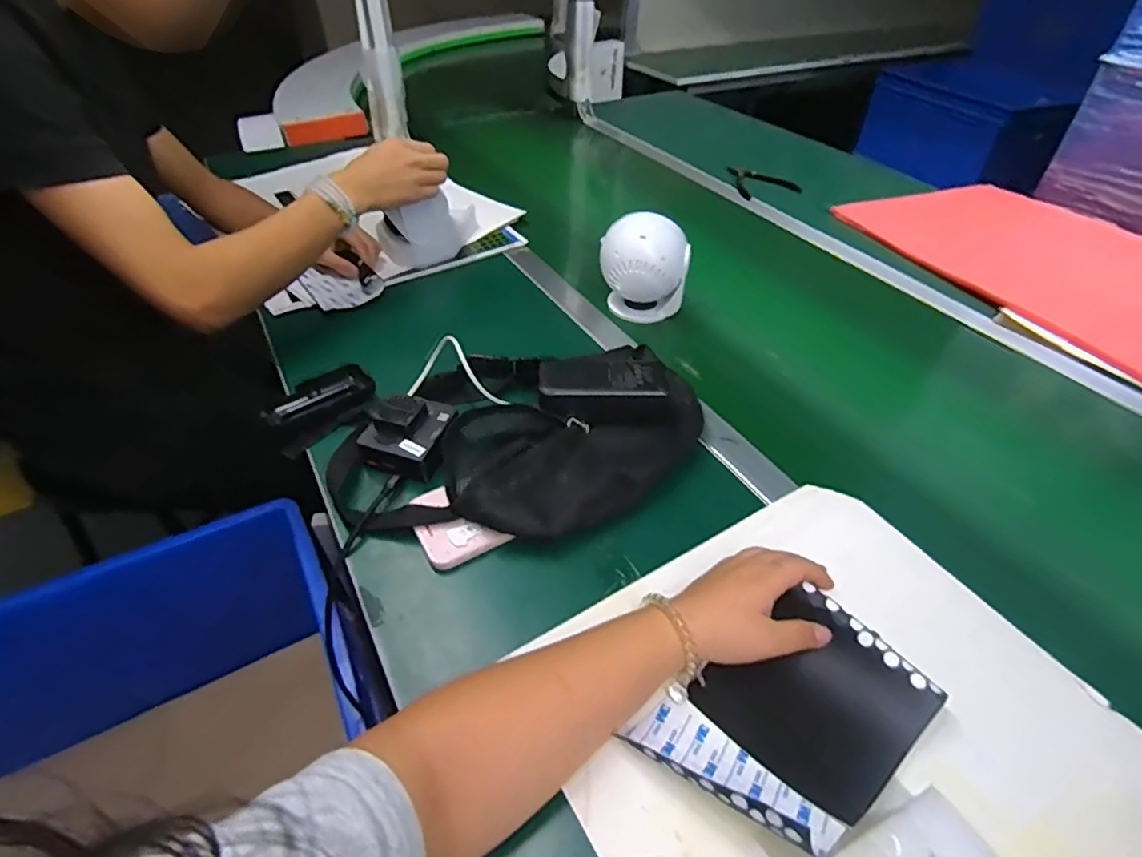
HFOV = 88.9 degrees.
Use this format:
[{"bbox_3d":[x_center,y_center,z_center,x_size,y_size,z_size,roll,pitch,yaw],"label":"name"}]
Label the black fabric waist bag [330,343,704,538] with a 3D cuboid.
[{"bbox_3d":[-0.049,0.002,0.559,0.344,0.054,0.222,-7,44,-9],"label":"black fabric waist bag"}]

